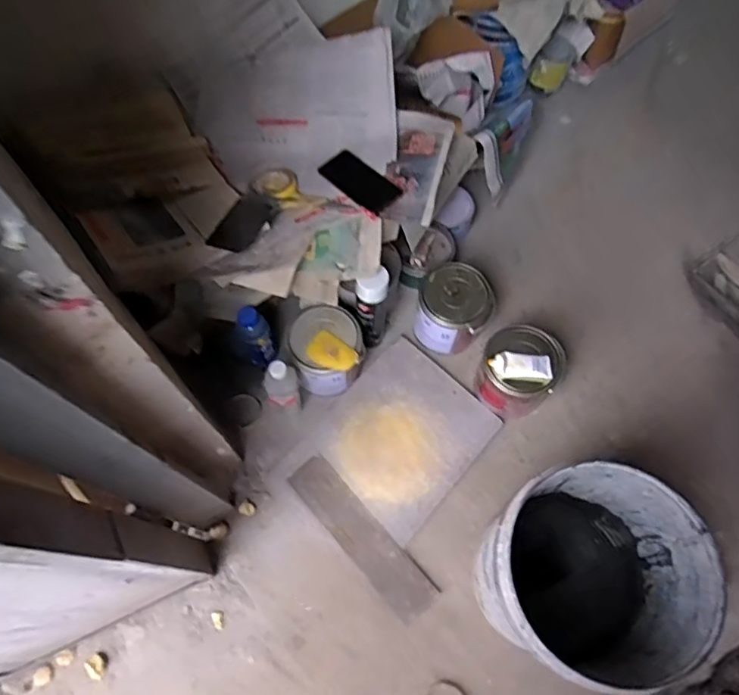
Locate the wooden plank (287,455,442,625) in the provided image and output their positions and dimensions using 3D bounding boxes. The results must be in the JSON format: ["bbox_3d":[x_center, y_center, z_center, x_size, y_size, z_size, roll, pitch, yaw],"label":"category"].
[{"bbox_3d":[-0.018,0.381,1.150,0.092,0.018,0.368,-40,70,-16],"label":"wooden plank"}]

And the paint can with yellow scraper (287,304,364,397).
[{"bbox_3d":[-0.089,0.009,1.230,0.147,0.151,0.148,0,65,1],"label":"paint can with yellow scraper"}]

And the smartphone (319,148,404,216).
[{"bbox_3d":[-0.013,-0.312,1.056,0.151,0.014,0.084,43,63,17],"label":"smartphone"}]

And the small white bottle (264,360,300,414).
[{"bbox_3d":[-0.174,0.093,1.172,0.072,0.217,0.056,-30,69,-9],"label":"small white bottle"}]

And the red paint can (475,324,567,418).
[{"bbox_3d":[0.320,0.049,1.203,0.153,0.172,0.163,0,65,1],"label":"red paint can"}]

